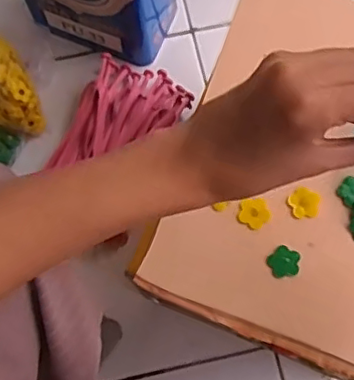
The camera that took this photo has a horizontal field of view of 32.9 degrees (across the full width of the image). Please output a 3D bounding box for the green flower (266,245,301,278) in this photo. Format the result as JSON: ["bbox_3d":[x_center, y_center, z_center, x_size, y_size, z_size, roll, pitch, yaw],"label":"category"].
[{"bbox_3d":[0.079,0.053,0.438,0.023,0.004,0.022,0,75,1],"label":"green flower"}]

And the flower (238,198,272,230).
[{"bbox_3d":[0.058,0.018,0.451,0.023,0.004,0.022,0,75,1],"label":"flower"}]

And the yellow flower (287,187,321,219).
[{"bbox_3d":[0.096,0.010,0.454,0.023,0.004,0.023,0,75,1],"label":"yellow flower"}]

